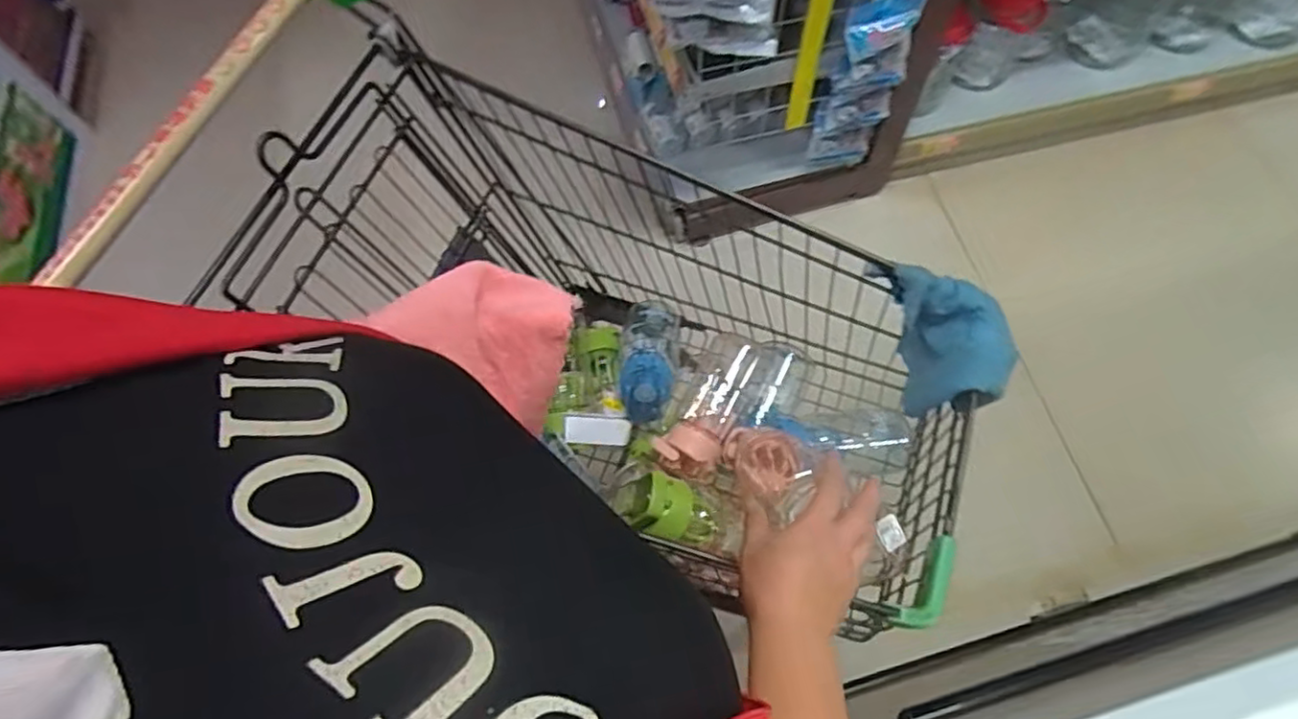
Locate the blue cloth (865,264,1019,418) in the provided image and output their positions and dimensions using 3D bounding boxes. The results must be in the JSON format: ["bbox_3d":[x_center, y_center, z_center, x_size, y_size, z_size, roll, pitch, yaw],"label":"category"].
[{"bbox_3d":[0.312,-0.021,0.711,0.108,0.099,0.167,-12,66,-3],"label":"blue cloth"}]

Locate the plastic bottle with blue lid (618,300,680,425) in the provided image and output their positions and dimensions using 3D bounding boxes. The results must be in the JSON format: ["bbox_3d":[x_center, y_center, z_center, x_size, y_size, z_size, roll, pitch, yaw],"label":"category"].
[{"bbox_3d":[-0.001,0.002,0.925,0.075,0.088,0.188,1,32,3],"label":"plastic bottle with blue lid"}]

